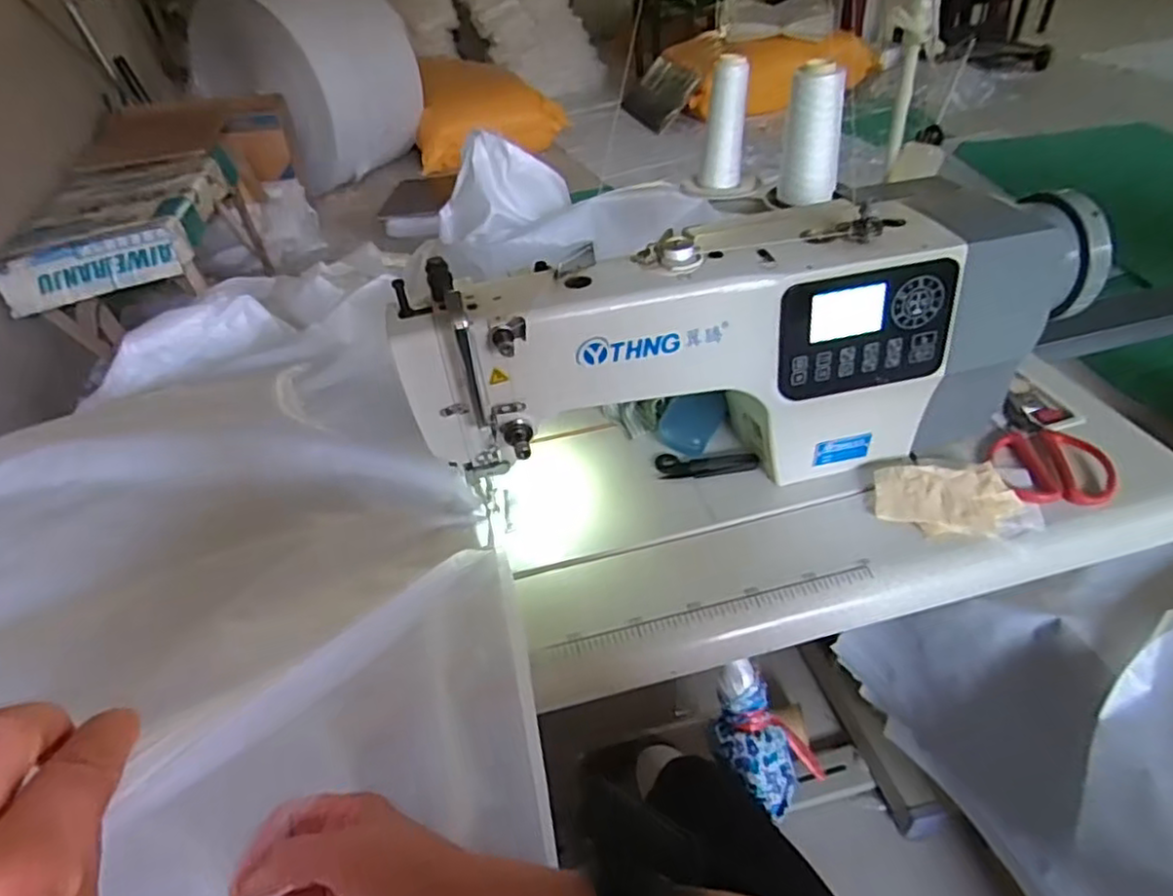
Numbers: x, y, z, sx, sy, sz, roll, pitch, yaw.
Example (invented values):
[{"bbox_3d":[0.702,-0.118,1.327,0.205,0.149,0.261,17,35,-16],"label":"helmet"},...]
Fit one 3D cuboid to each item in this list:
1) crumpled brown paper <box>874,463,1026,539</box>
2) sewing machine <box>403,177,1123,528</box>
[{"bbox_3d":[0.328,0.049,0.623,0.119,0.029,0.069,1,42,9],"label":"crumpled brown paper"},{"bbox_3d":[0.149,-0.081,0.634,0.602,0.249,0.145,-13,42,-8],"label":"sewing machine"}]

